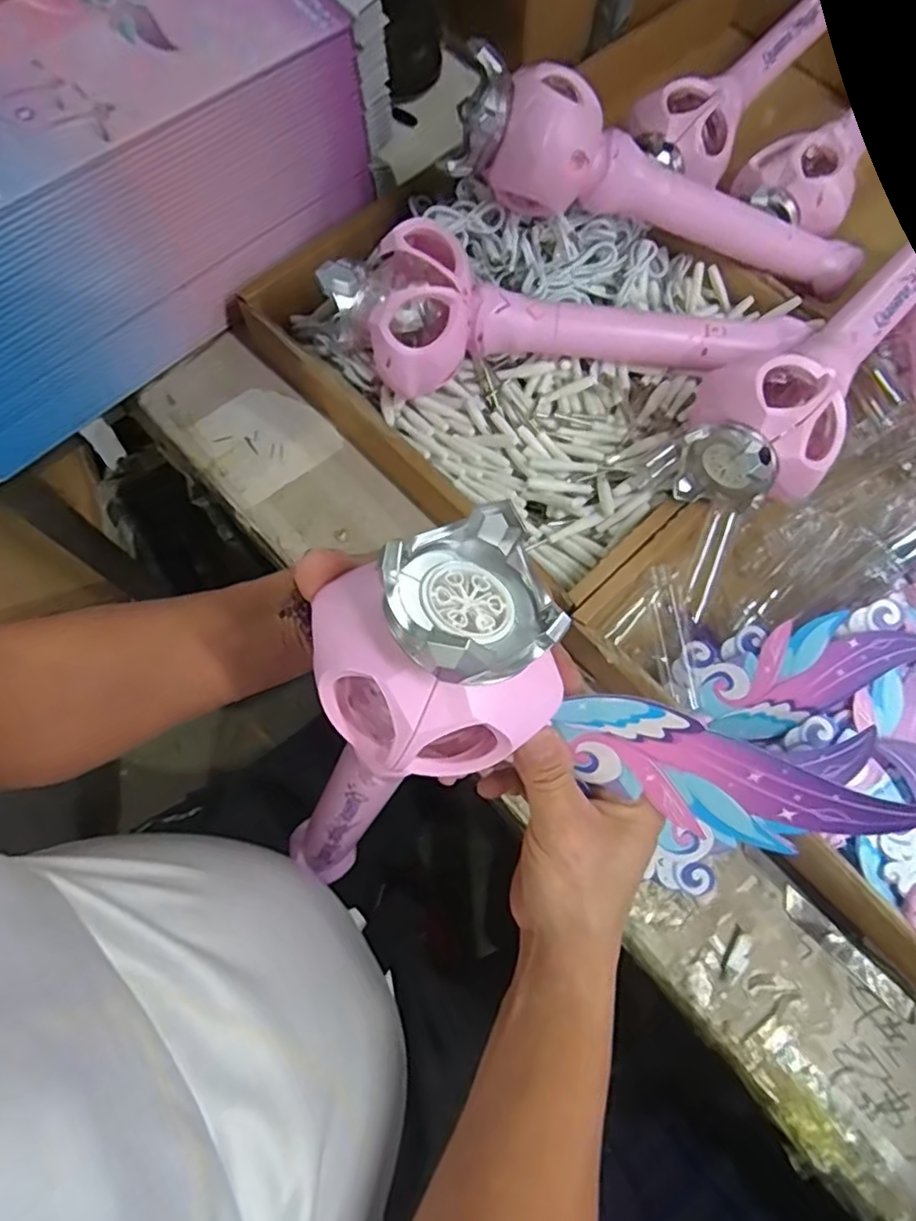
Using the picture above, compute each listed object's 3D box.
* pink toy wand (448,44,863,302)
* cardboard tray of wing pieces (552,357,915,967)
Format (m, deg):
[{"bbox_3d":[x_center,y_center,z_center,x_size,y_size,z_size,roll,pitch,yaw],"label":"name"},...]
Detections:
[{"bbox_3d":[0.168,-0.326,0.504,0.356,0.081,0.073,7,70,-22],"label":"pink toy wand"},{"bbox_3d":[0.326,0.030,0.440,0.358,0.070,0.370,-41,77,-14],"label":"cardboard tray of wing pieces"}]

